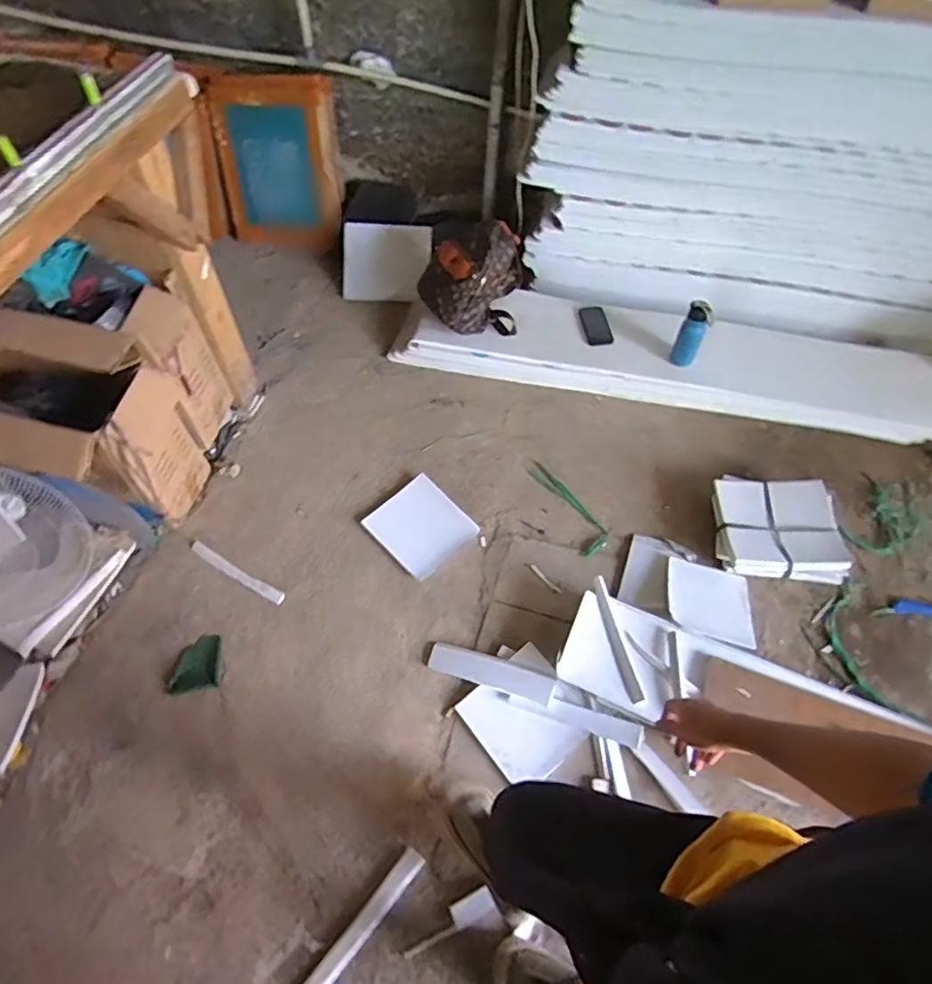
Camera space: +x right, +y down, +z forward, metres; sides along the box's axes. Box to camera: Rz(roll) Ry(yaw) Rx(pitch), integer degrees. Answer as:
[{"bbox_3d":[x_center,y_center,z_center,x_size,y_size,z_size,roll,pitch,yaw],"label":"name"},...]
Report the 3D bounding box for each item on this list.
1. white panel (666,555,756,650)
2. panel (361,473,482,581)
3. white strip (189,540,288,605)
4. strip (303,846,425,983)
[{"bbox_3d":[0.588,0.261,1.407,0.197,0.016,0.205,13,48,1],"label":"white panel"},{"bbox_3d":[-0.113,0.087,1.527,0.213,0.033,0.228,-39,66,-24],"label":"panel"},{"bbox_3d":[-0.566,0.200,1.450,0.282,0.006,0.035,27,52,13],"label":"white strip"},{"bbox_3d":[-0.184,0.782,1.063,0.042,0.017,0.282,36,63,19],"label":"strip"}]

